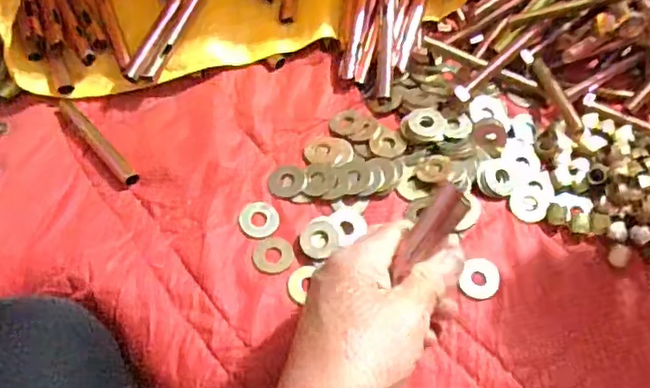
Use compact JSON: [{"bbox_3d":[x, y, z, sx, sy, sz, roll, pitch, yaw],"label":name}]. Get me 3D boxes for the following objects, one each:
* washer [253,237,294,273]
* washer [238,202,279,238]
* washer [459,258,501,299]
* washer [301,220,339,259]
[{"bbox_3d":[-0.031,0.036,0.380,0.024,0.004,0.024,0,57,-1],"label":"washer"},{"bbox_3d":[-0.042,0.016,0.392,0.024,0.004,0.026,-6,58,-5],"label":"washer"},{"bbox_3d":[0.094,0.051,0.376,0.022,0.004,0.026,31,62,17],"label":"washer"},{"bbox_3d":[-0.003,0.029,0.383,0.023,0.006,0.024,-6,58,-4],"label":"washer"}]

